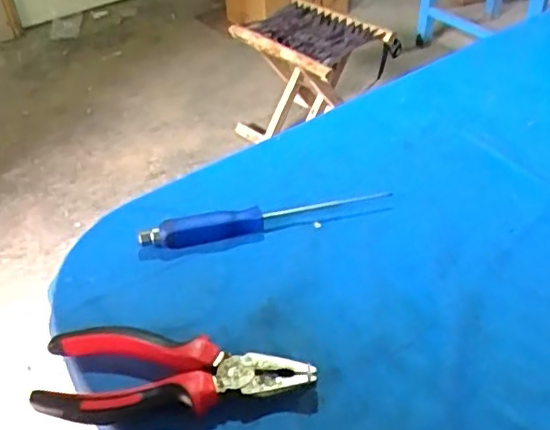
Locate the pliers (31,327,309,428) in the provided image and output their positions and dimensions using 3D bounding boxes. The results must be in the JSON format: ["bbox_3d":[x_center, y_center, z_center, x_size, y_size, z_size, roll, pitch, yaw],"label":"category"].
[{"bbox_3d":[-0.059,0.090,0.351,0.154,0.021,0.057,-6,43,-3],"label":"pliers"}]

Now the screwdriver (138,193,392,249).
[{"bbox_3d":[-0.006,0.003,0.445,0.185,0.016,0.022,-9,43,-5],"label":"screwdriver"}]

